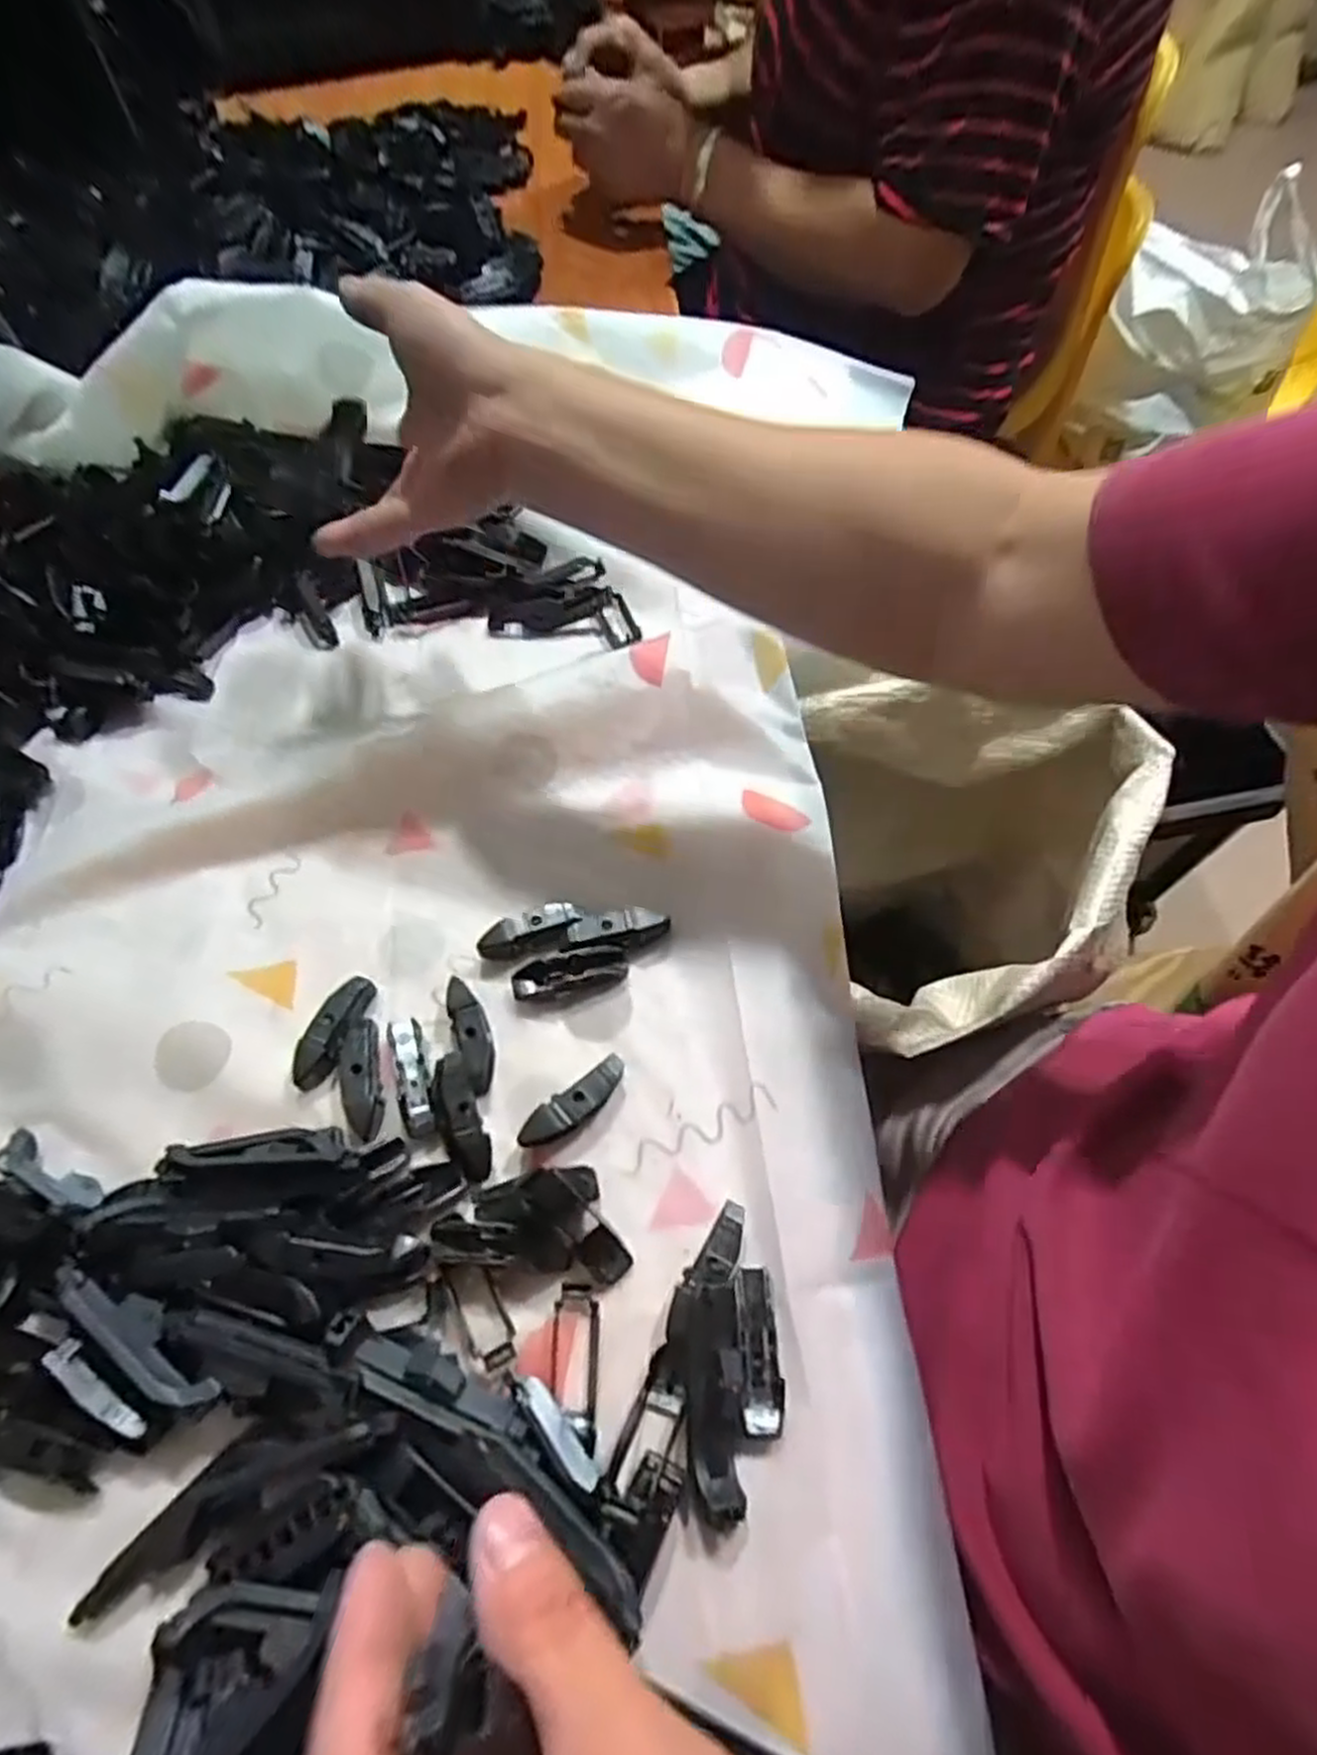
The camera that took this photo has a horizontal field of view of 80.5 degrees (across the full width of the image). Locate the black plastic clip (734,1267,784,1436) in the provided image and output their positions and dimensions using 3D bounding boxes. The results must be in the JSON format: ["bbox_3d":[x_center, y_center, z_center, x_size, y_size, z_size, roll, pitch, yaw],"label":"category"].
[{"bbox_3d":[0.036,0.171,0.284,0.015,0.014,0.052,-3,60,-2],"label":"black plastic clip"}]

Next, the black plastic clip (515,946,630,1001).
[{"bbox_3d":[-0.042,0.045,0.366,0.053,0.011,0.018,-11,60,-6],"label":"black plastic clip"}]

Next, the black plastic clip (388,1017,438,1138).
[{"bbox_3d":[-0.109,0.086,0.343,0.016,0.010,0.054,-20,62,-11],"label":"black plastic clip"}]

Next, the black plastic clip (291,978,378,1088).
[{"bbox_3d":[-0.147,0.070,0.351,0.016,0.015,0.052,14,61,8],"label":"black plastic clip"}]

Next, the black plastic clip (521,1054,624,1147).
[{"bbox_3d":[-0.035,0.098,0.333,0.052,0.015,0.017,-35,65,-18],"label":"black plastic clip"}]

